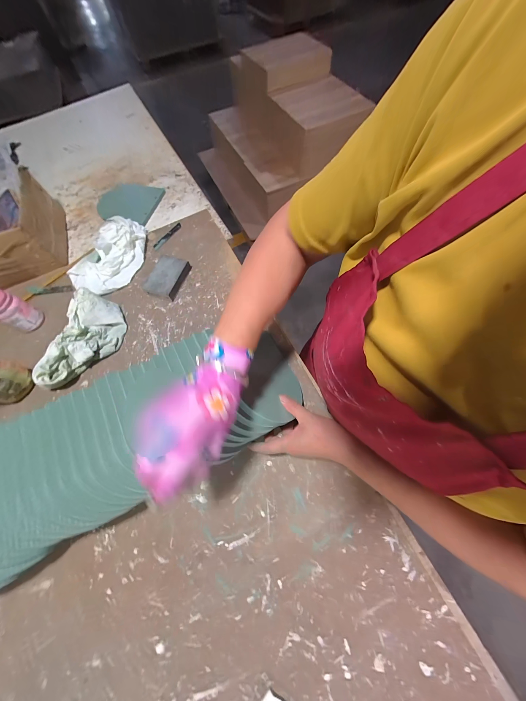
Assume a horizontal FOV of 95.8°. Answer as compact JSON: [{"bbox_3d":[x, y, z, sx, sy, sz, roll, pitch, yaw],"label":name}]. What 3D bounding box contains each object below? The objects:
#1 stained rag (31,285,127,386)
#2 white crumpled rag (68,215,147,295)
[{"bbox_3d":[-0.350,-0.026,0.468,0.116,0.053,0.210,7,67,6],"label":"stained rag"},{"bbox_3d":[-0.353,-0.230,0.559,0.140,0.058,0.215,28,71,14],"label":"white crumpled rag"}]

